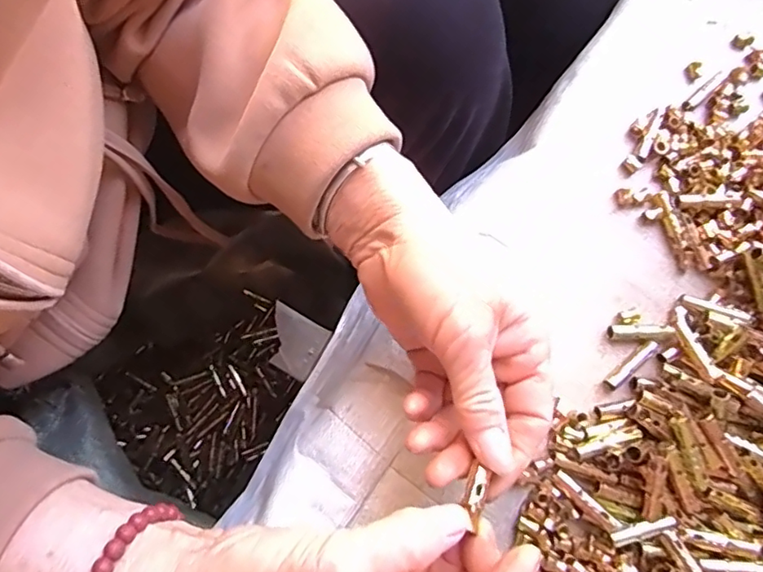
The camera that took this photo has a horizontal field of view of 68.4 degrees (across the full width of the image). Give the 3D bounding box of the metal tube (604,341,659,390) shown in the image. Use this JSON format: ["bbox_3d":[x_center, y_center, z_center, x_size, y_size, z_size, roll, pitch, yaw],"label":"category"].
[{"bbox_3d":[0.150,0.047,0.335,0.039,0.008,0.009,-36,85,-13],"label":"metal tube"}]

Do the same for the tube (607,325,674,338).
[{"bbox_3d":[0.157,0.028,0.340,0.039,0.006,0.007,0,78,-8],"label":"tube"}]

